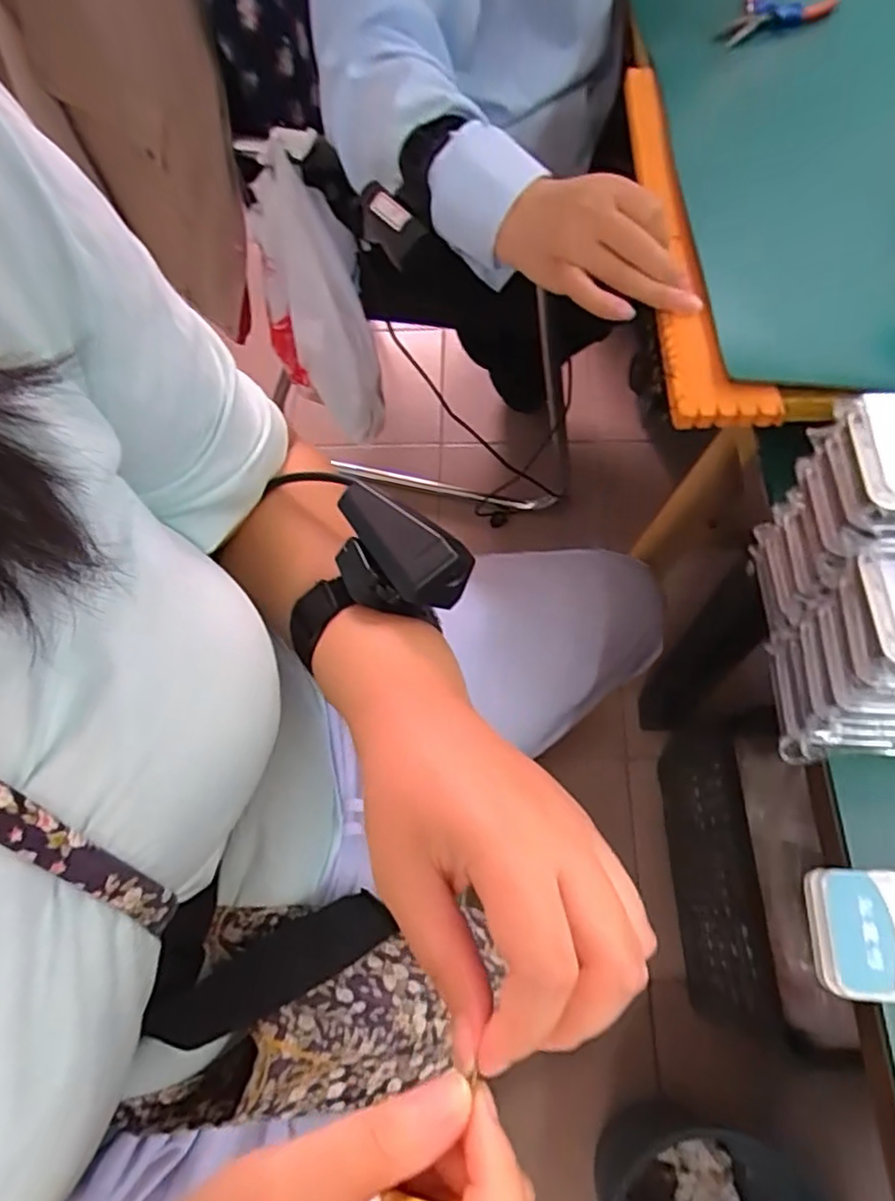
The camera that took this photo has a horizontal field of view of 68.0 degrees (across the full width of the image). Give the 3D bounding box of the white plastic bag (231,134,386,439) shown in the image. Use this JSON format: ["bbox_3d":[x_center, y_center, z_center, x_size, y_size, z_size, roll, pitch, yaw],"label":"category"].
[{"bbox_3d":[-0.187,-0.422,0.940,0.146,0.394,0.121,-17,40,-5],"label":"white plastic bag"}]

